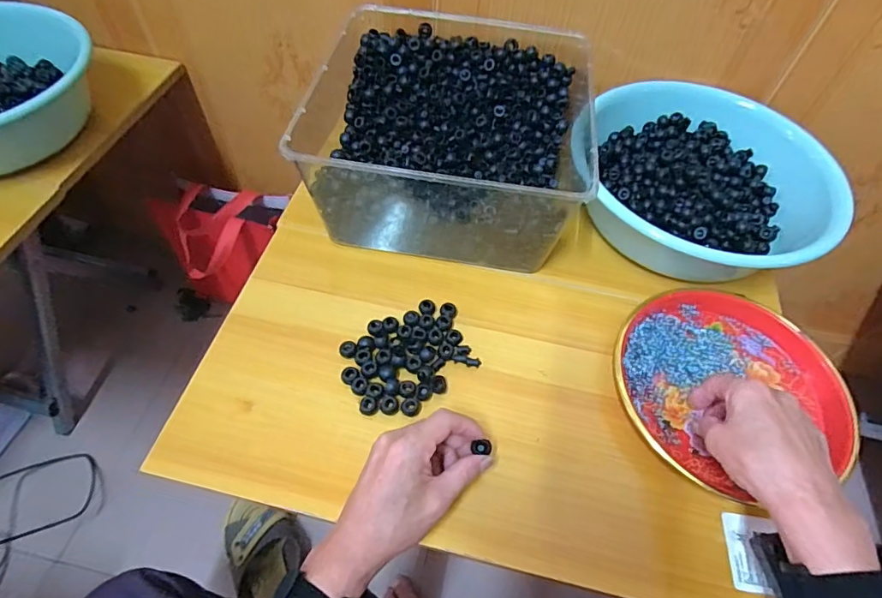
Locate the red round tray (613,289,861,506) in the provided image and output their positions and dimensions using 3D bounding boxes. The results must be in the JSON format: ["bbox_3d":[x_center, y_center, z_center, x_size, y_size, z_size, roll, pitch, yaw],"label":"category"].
[{"bbox_3d":[0.272,0.082,0.472,0.208,0.035,0.201,2,55,-2],"label":"red round tray"}]

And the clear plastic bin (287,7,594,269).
[{"bbox_3d":[0.007,-0.198,0.593,0.321,0.138,0.292,6,55,1],"label":"clear plastic bin"}]

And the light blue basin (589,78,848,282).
[{"bbox_3d":[0.319,-0.144,0.592,0.252,0.101,0.240,2,55,-2],"label":"light blue basin"}]

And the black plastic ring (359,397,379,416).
[{"bbox_3d":[-0.068,0.102,0.463,0.017,0.008,0.017,2,55,-2],"label":"black plastic ring"}]

